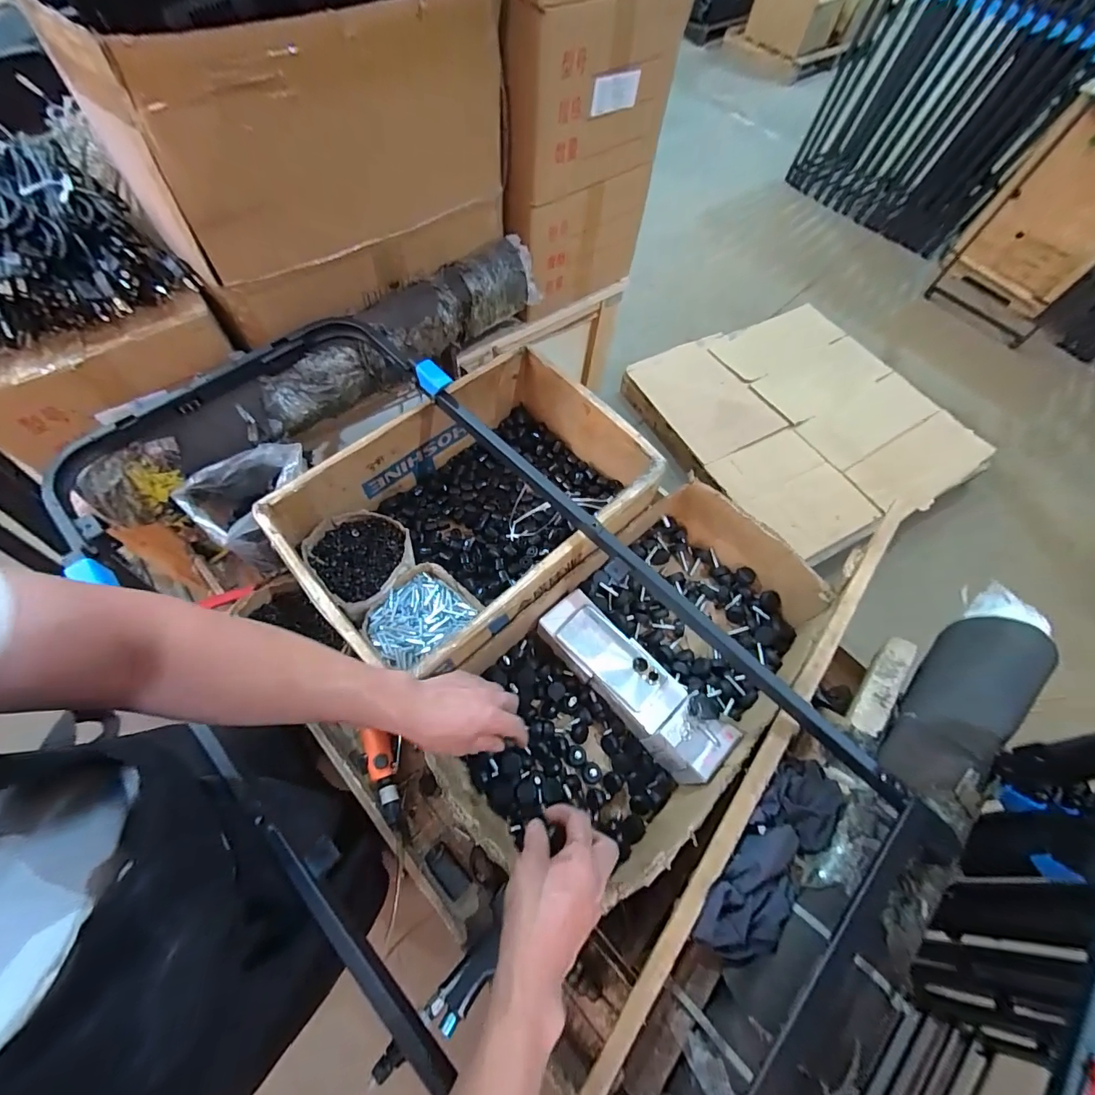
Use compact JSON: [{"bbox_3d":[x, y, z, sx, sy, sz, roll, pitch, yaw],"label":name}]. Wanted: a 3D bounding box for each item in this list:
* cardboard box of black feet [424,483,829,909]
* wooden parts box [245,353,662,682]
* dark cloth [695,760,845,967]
[{"bbox_3d":[0.130,0.175,0.691,0.590,0.147,0.347,-38,72,-20],"label":"cardboard box of black feet"},{"bbox_3d":[-0.109,-0.052,0.771,0.515,0.168,0.368,-38,72,-20],"label":"wooden parts box"},{"bbox_3d":[0.252,0.337,0.520,0.079,0.043,0.236,40,68,15],"label":"dark cloth"}]

